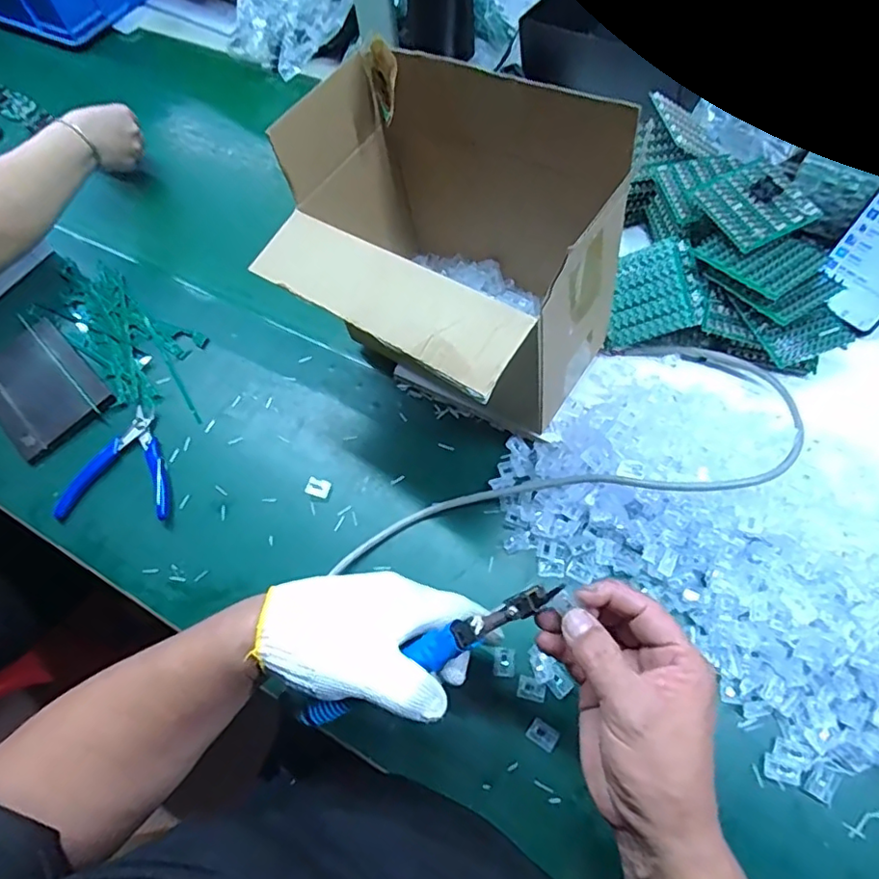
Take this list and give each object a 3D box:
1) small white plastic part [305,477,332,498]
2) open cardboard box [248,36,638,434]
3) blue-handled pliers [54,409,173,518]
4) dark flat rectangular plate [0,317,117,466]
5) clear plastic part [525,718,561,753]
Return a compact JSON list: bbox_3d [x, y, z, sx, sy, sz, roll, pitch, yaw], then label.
[{"bbox_3d":[-0.112,0.044,0.533,0.021,0.008,0.017,12,64,11],"label":"small white plastic part"},{"bbox_3d":[0.001,-0.128,0.489,0.241,0.233,0.199,31,69,19],"label":"open cardboard box"},{"bbox_3d":[-0.300,0.021,0.553,0.103,0.013,0.110,-2,63,4],"label":"blue-handled pliers"},{"bbox_3d":[-0.409,-0.052,0.590,0.139,0.017,0.099,40,73,22],"label":"dark flat rectangular plate"},{"bbox_3d":[0.077,0.220,0.433,0.021,0.004,0.016,31,69,19],"label":"clear plastic part"}]

